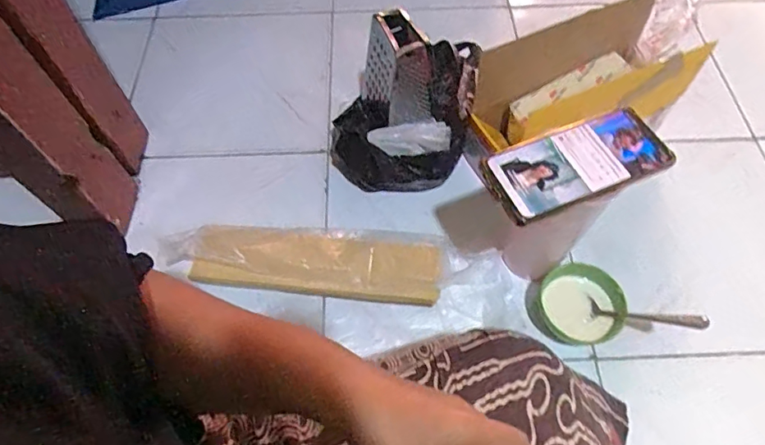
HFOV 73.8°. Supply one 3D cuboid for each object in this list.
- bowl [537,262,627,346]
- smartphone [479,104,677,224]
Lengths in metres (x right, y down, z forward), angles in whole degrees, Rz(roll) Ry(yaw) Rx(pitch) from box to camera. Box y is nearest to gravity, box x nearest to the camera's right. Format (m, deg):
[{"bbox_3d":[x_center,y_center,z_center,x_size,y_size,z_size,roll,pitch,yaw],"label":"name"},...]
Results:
[{"bbox_3d":[0.225,0.097,0.582,0.087,0.042,0.092,-22,62,-11],"label":"bowl"},{"bbox_3d":[0.178,-0.055,0.464,0.164,0.011,0.076,-20,62,-10],"label":"smartphone"}]

